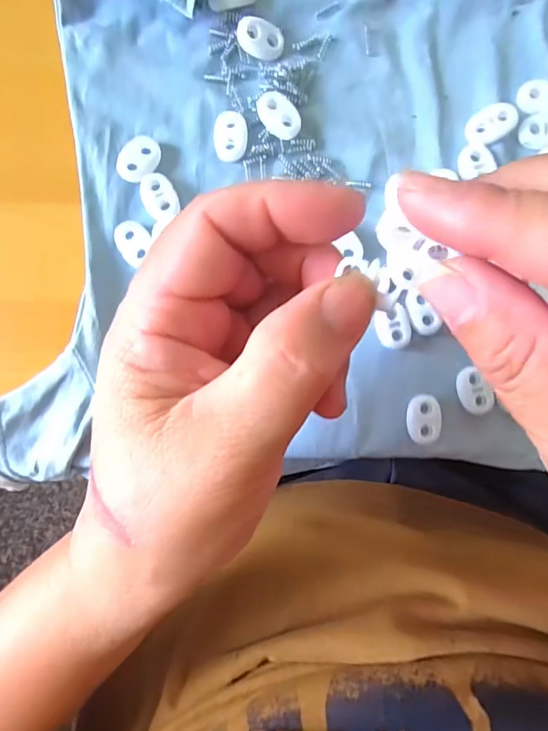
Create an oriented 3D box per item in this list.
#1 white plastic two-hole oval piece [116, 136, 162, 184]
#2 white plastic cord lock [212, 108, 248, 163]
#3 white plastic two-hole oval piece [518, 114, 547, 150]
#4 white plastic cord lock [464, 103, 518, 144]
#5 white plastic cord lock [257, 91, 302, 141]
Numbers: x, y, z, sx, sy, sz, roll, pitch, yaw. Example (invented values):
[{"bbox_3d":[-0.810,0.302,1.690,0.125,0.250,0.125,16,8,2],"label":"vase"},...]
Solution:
[{"bbox_3d":[-0.063,-0.096,0.212,0.015,0.005,0.023,40,88,0],"label":"white plastic two-hole oval piece"},{"bbox_3d":[-0.020,-0.107,0.214,0.015,0.004,0.023,4,89,-1],"label":"white plastic cord lock"},{"bbox_3d":[0.127,-0.110,0.214,0.022,0.004,0.015,-5,89,-2],"label":"white plastic two-hole oval piece"},{"bbox_3d":[0.101,-0.113,0.213,0.022,0.008,0.016,-32,90,-2],"label":"white plastic cord lock"},{"bbox_3d":[0.002,-0.115,0.211,0.015,0.007,0.022,-44,90,-2],"label":"white plastic cord lock"}]

